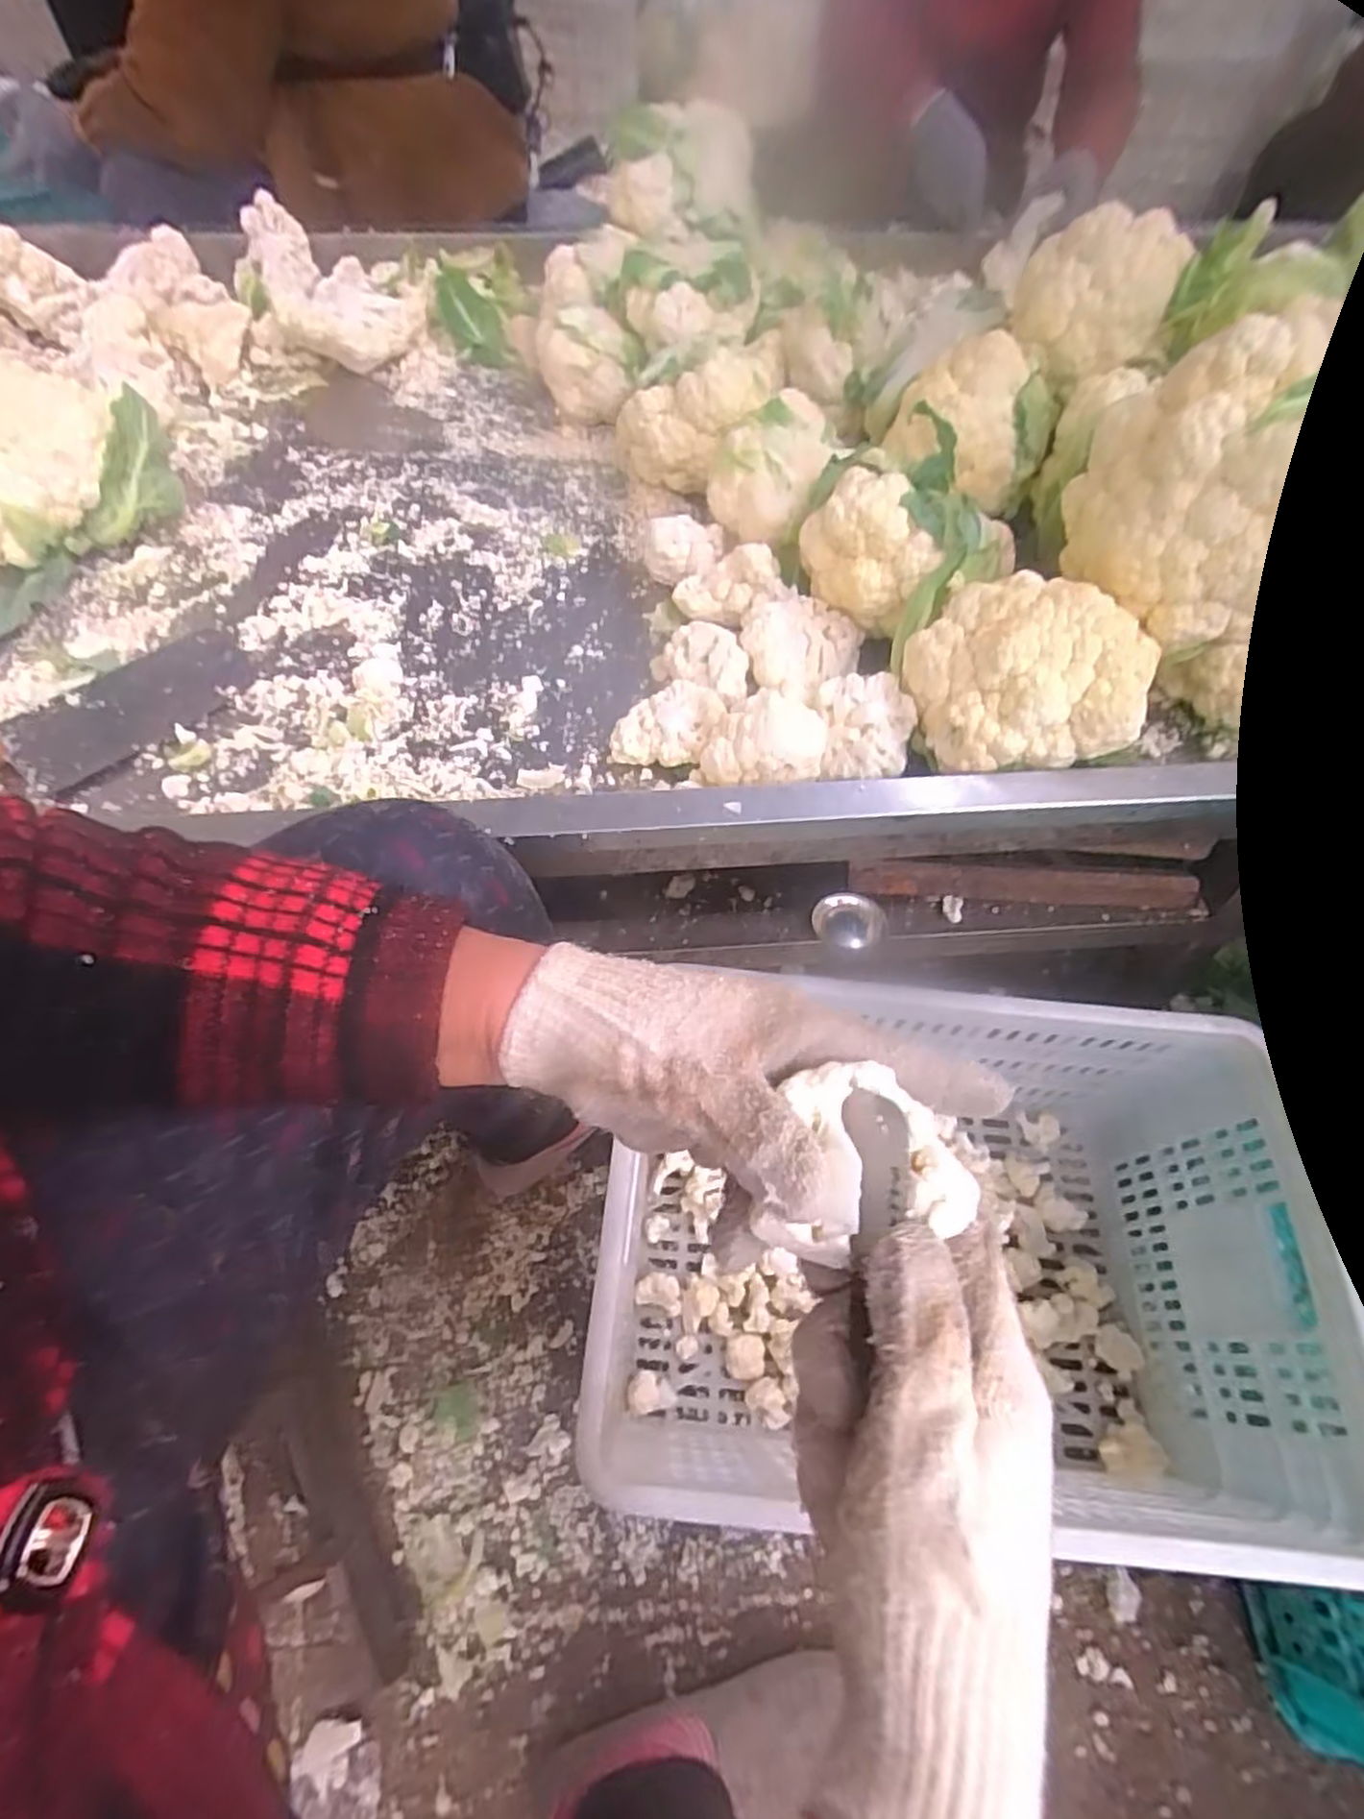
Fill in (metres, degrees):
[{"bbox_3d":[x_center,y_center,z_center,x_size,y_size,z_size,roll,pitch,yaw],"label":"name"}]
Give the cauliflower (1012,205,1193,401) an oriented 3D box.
[{"bbox_3d":[0.351,-0.524,0.628,0.119,0.100,0.089,23,61,12],"label":"cauliflower"}]

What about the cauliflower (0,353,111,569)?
[{"bbox_3d":[-0.590,-0.402,0.653,0.159,0.133,0.184,-31,64,-18],"label":"cauliflower"}]

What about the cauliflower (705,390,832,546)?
[{"bbox_3d":[0.087,-0.398,0.665,0.100,0.078,0.118,28,62,15],"label":"cauliflower"}]

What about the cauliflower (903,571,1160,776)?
[{"bbox_3d":[0.237,-0.164,0.503,0.142,0.087,0.114,-3,59,-3],"label":"cauliflower"}]

